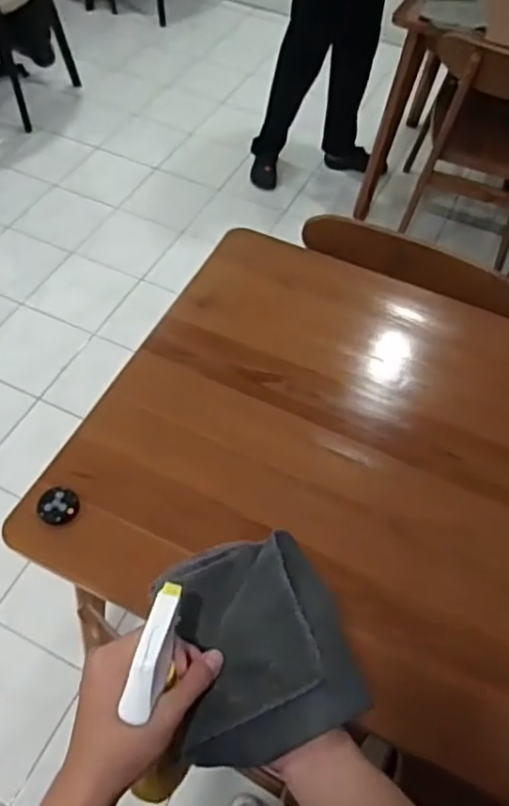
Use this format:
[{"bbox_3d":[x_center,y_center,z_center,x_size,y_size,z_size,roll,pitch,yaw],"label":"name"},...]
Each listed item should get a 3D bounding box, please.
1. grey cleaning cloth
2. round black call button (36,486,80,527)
[{"bbox_3d":[0.001,0.201,0.525,0.145,0.046,0.170,-14,58,-10],"label":"grey cleaning cloth"},{"bbox_3d":[-0.291,0.146,0.906,0.059,0.021,0.059,1,57,-1],"label":"round black call button"}]

